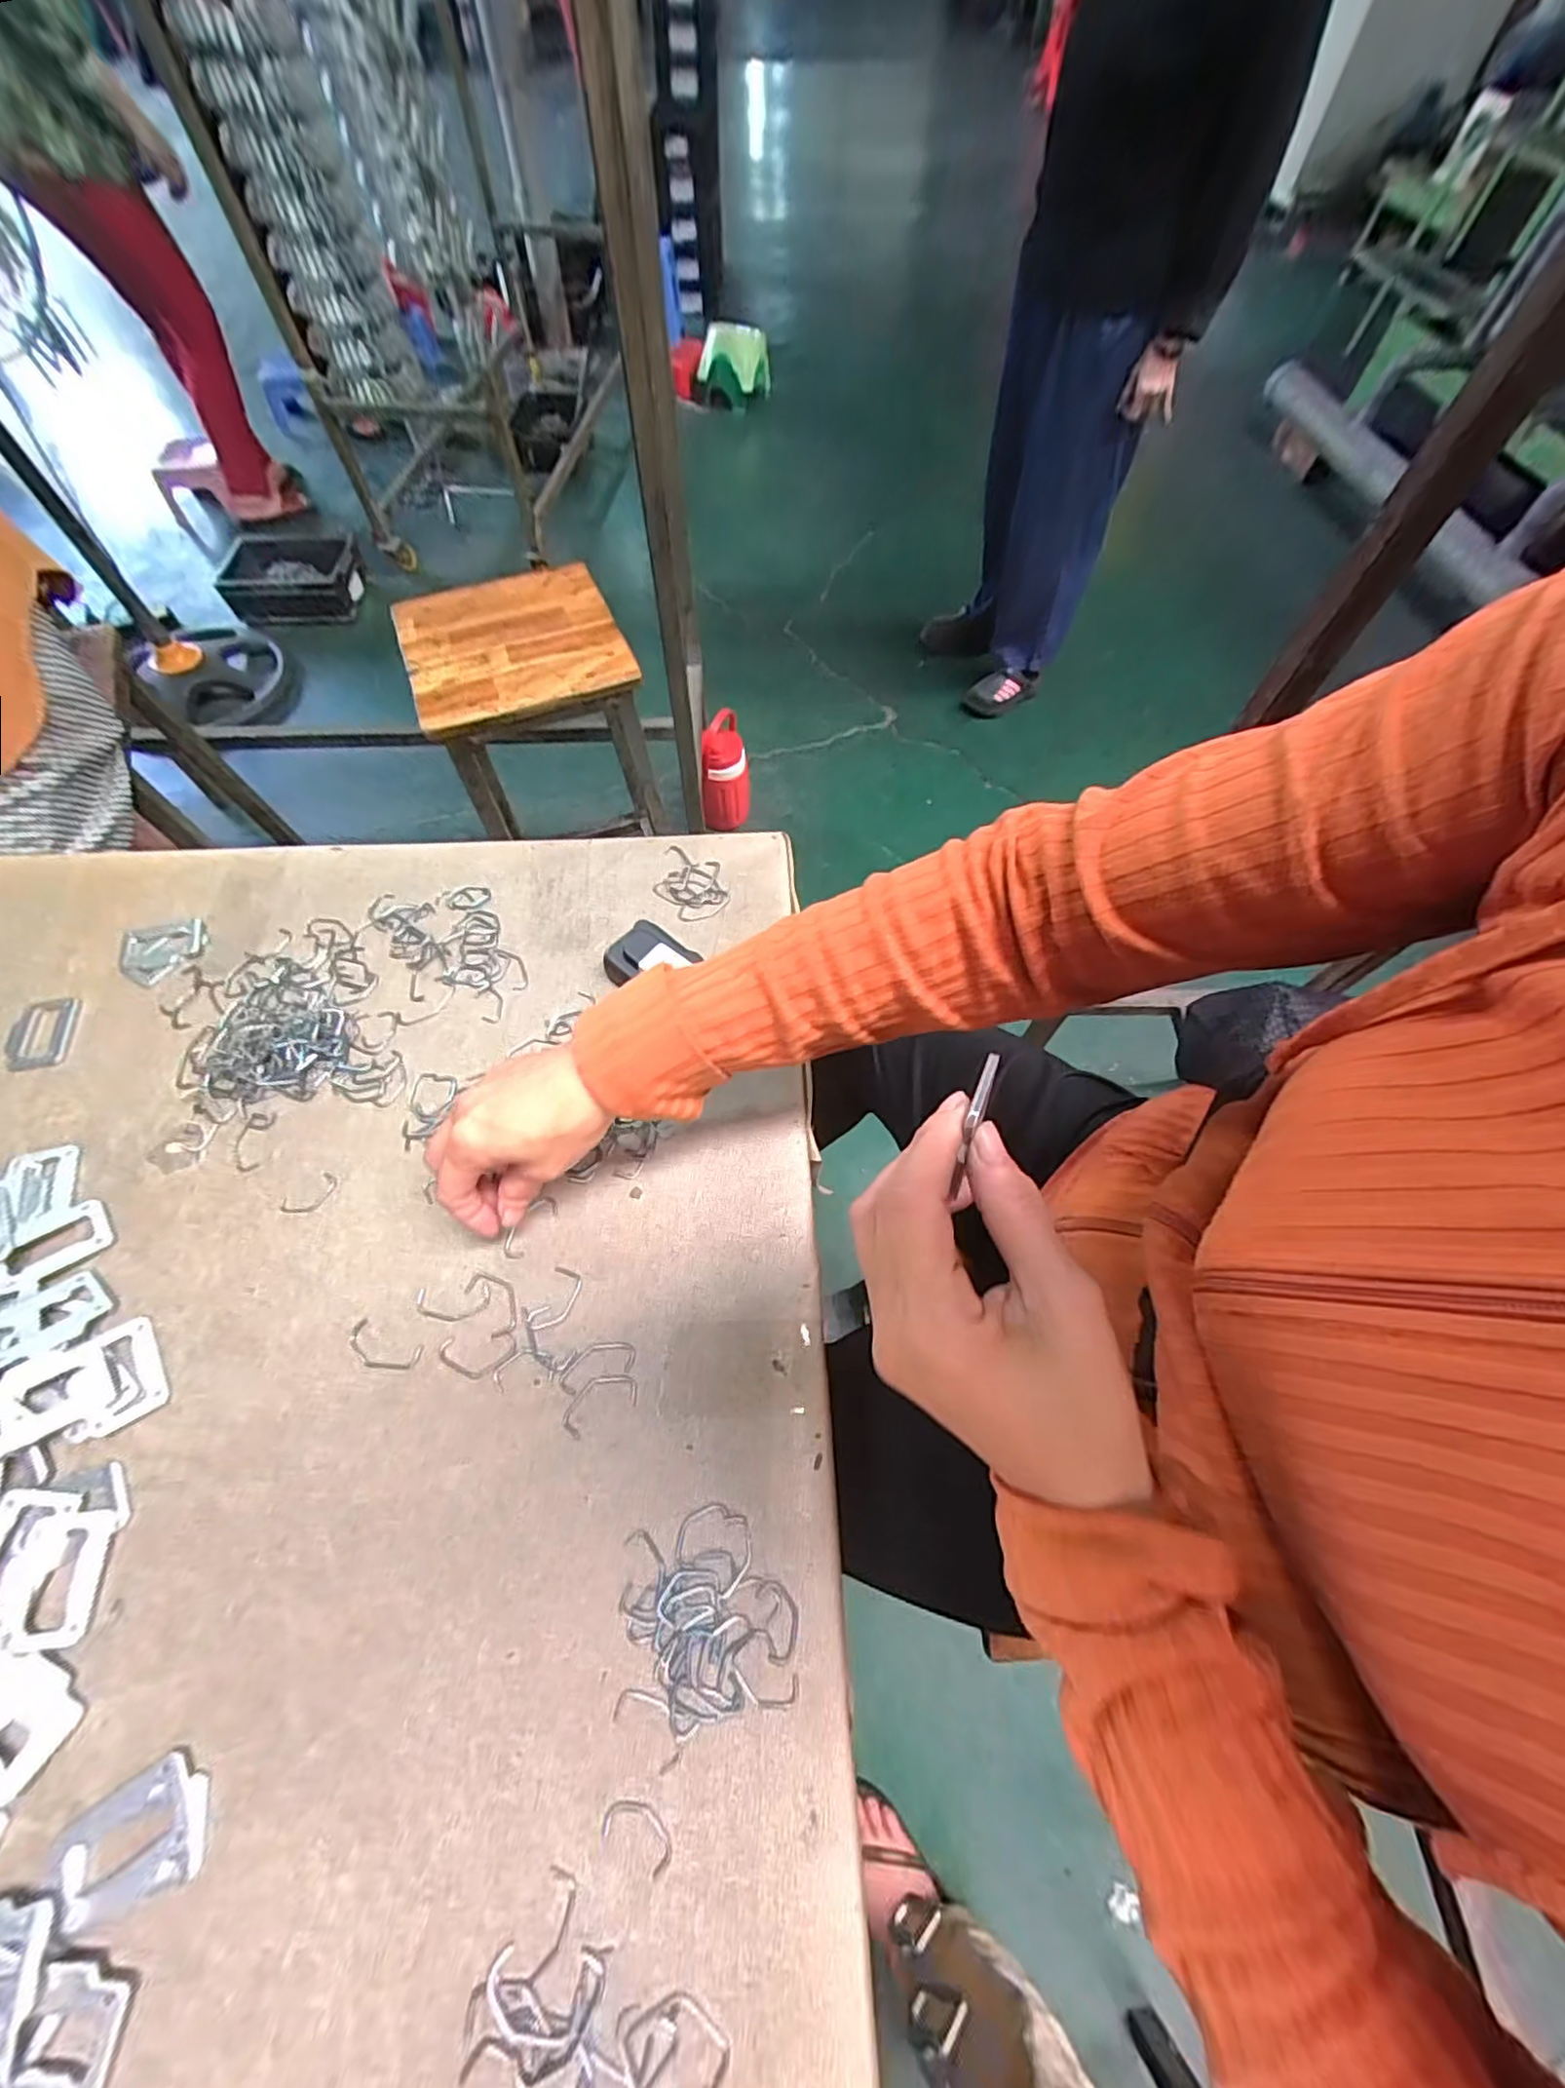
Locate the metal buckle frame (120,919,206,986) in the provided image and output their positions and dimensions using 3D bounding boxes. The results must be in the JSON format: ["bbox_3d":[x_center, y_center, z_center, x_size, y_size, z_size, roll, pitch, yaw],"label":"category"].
[{"bbox_3d":[-0.446,-0.067,0.476,0.052,0.006,0.050,-9,64,-4],"label":"metal buckle frame"}]

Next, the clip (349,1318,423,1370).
[{"bbox_3d":[-0.217,0.165,0.358,0.041,0.004,0.020,21,65,11],"label":"clip"}]

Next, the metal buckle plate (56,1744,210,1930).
[{"bbox_3d":[-0.269,0.330,0.274,0.051,0.006,0.042,-23,65,-11],"label":"metal buckle plate"}]

